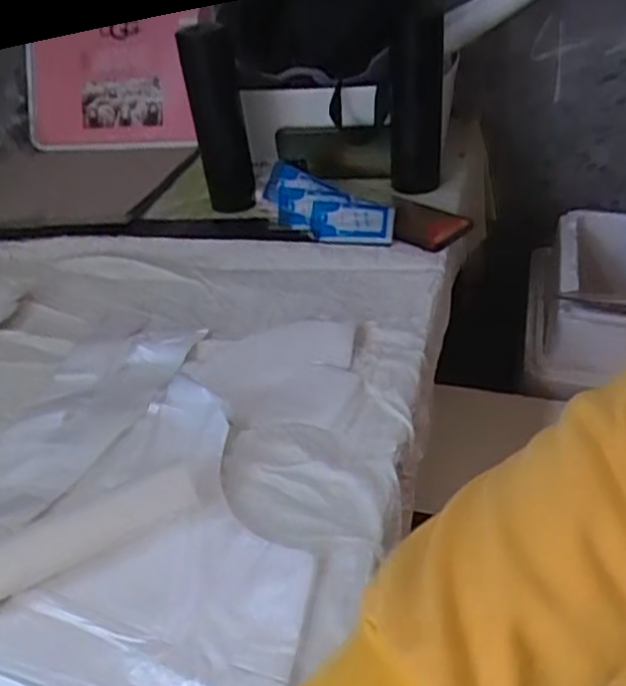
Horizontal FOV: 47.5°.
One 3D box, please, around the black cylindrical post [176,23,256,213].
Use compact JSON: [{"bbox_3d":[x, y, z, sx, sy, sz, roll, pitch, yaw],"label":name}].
[{"bbox_3d":[-0.113,-0.266,0.856,0.061,0.225,0.073,-10,37,-5],"label":"black cylindrical post"}]

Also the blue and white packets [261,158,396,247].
[{"bbox_3d":[0.018,-0.160,0.843,0.168,0.021,0.093,18,66,21],"label":"blue and white packets"}]

